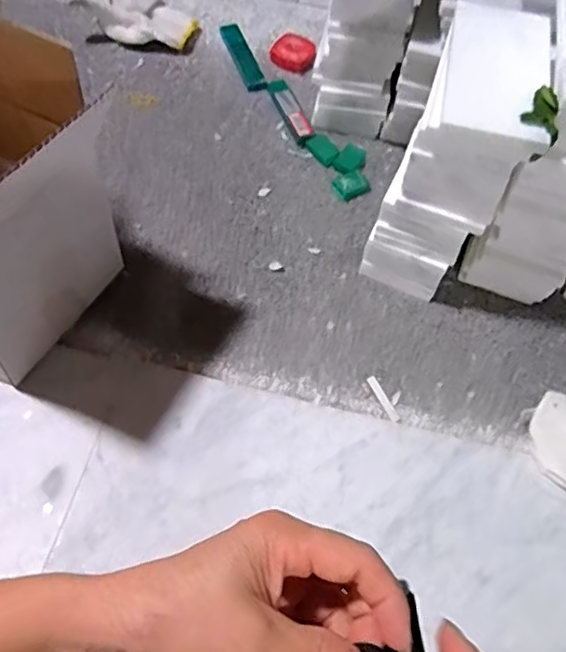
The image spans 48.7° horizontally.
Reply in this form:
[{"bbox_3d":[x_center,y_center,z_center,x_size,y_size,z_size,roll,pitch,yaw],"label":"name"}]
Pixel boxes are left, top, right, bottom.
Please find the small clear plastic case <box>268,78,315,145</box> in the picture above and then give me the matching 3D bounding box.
[{"bbox_3d":[0.009,-0.249,0.717,0.025,0.011,0.107,-15,60,-14],"label":"small clear plastic case"}]

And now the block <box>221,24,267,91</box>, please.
[{"bbox_3d":[-0.049,-0.329,0.765,0.025,0.009,0.119,-15,60,-14],"label":"block"}]

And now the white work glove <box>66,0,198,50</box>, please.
[{"bbox_3d":[-0.179,-0.388,0.763,0.148,0.045,0.101,18,58,7],"label":"white work glove"}]

